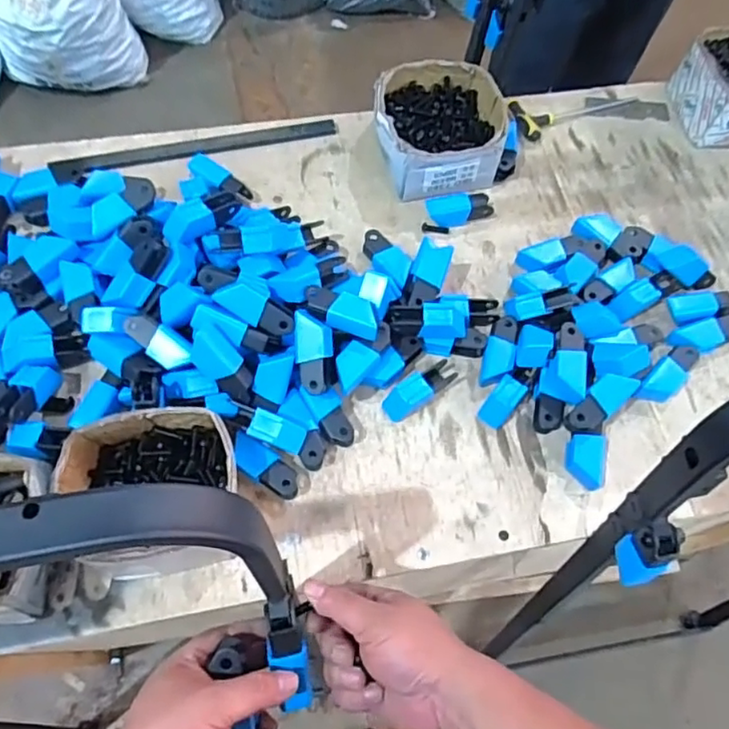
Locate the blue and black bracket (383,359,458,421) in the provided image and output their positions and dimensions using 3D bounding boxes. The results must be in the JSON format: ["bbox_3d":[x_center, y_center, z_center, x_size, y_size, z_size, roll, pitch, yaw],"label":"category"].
[{"bbox_3d":[0.062,0.026,0.667,0.088,0.031,0.031,-31,70,-16],"label":"blue and black bracket"}]

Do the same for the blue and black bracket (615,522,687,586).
[{"bbox_3d":[0.243,0.162,0.524,0.028,0.079,0.042,-17,67,-10],"label":"blue and black bracket"}]

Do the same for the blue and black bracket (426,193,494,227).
[{"bbox_3d":[0.120,-0.194,0.769,0.085,0.029,0.034,-13,66,-8],"label":"blue and black bracket"}]

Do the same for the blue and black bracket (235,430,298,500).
[{"bbox_3d":[-0.102,0.105,0.624,0.079,0.025,0.036,35,68,13],"label":"blue and black bracket"}]

